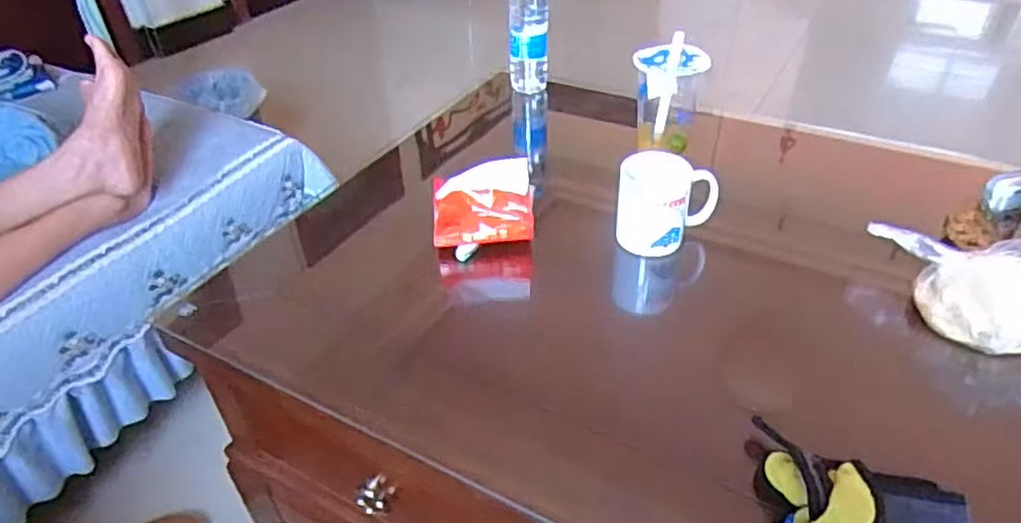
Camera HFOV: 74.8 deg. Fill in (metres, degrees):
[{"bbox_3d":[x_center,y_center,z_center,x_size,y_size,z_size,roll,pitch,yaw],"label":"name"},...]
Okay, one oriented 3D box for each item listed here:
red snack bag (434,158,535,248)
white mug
[{"bbox_3d":[-0.033,-0.070,0.804,0.117,0.082,0.056,-5,39,-4],"label":"red snack bag"},{"bbox_3d":[0.184,-0.069,0.787,0.110,0.103,0.072,9,40,14],"label":"white mug"}]

